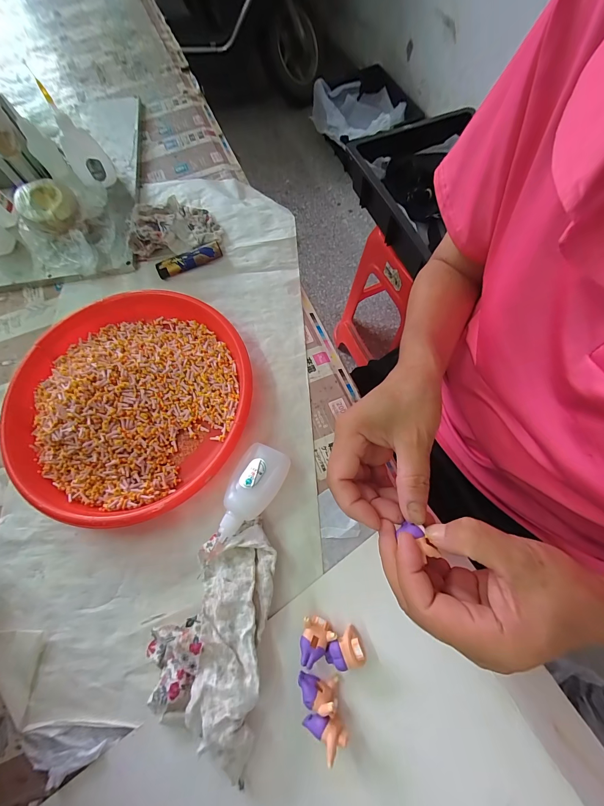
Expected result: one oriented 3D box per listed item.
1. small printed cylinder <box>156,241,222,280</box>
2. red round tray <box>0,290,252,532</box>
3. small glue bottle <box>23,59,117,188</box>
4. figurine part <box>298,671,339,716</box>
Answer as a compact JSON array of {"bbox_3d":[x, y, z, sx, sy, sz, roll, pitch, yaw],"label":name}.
[{"bbox_3d":[-0.139,-0.175,0.382,0.079,0.015,0.020,-25,69,-11],"label":"small printed cylinder"},{"bbox_3d":[-0.168,-0.006,0.306,0.226,0.038,0.227,0,67,-1],"label":"red round tray"},{"bbox_3d":[-0.280,-0.325,0.383,0.041,0.107,0.035,-15,68,-5],"label":"small glue bottle"},{"bbox_3d":[0.012,0.210,0.225,0.029,0.023,0.018,7,67,2],"label":"figurine part"}]

